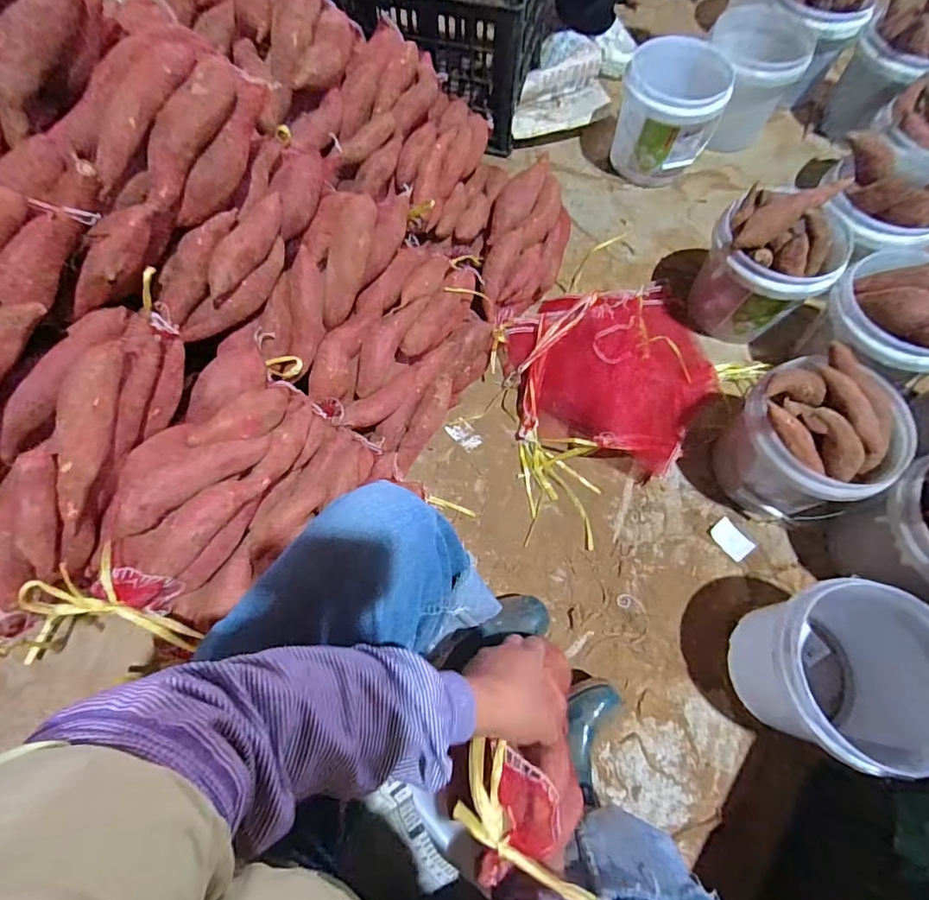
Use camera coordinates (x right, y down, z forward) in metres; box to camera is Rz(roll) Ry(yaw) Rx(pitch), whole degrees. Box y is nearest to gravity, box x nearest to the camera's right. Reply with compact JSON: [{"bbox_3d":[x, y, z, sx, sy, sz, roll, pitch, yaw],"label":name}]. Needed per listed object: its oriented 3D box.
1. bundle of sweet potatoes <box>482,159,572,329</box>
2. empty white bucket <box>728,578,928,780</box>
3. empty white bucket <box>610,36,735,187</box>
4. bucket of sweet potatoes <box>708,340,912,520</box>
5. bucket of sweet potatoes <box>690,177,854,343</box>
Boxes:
[{"bbox_3d":[0.120,-0.391,0.933,0.150,0.150,0.342,13,69,4],"label":"bundle of sweet potatoes"},{"bbox_3d":[0.479,0.288,0.656,0.206,0.203,0.202,0,69,-1],"label":"empty white bucket"},{"bbox_3d":[0.441,-0.743,1.095,0.203,0.186,0.233,12,69,4],"label":"empty white bucket"},{"bbox_3d":[0.514,-0.005,0.759,0.193,0.210,0.203,0,69,-1],"label":"bucket of sweet potatoes"},{"bbox_3d":[0.546,-0.336,0.901,0.197,0.260,0.216,0,69,-1],"label":"bucket of sweet potatoes"}]

